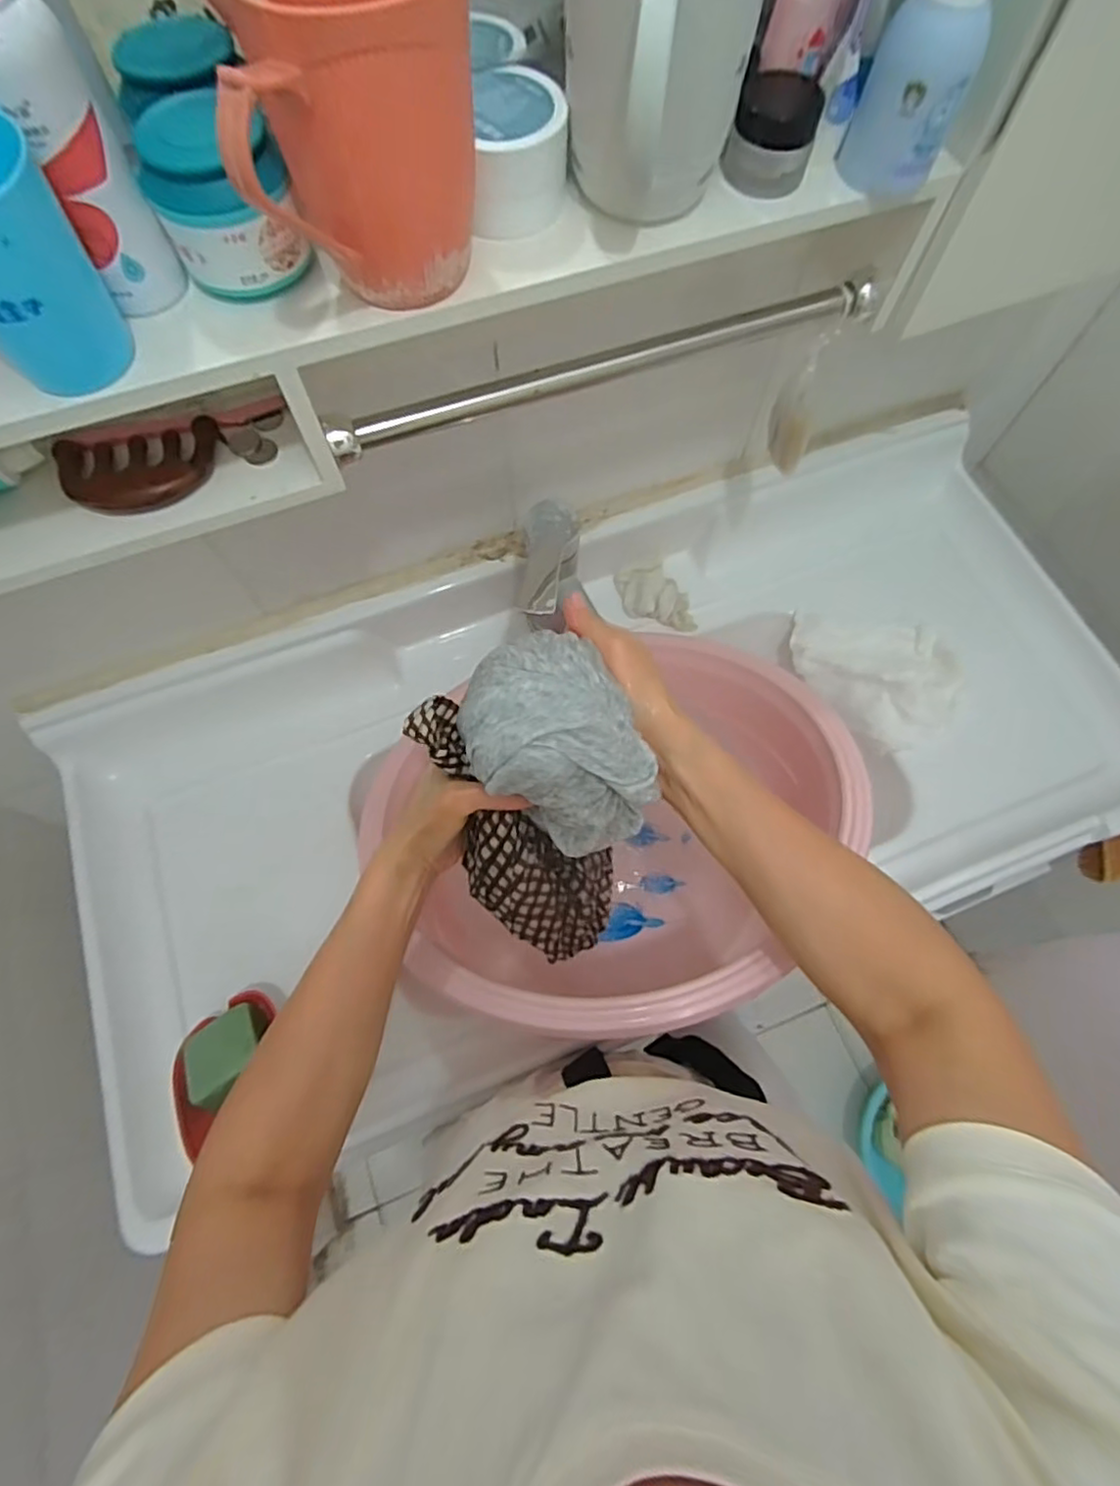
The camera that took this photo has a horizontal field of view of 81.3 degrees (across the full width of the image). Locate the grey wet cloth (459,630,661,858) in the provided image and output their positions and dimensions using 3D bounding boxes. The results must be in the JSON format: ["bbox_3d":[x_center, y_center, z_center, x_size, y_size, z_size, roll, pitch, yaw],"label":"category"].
[{"bbox_3d":[-0.002,0.001,0.361,0.087,0.067,0.113,-28,70,-10],"label":"grey wet cloth"}]

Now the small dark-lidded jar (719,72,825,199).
[{"bbox_3d":[0.112,-0.322,0.343,0.043,0.031,0.052,16,69,8],"label":"small dark-lidded jar"}]

